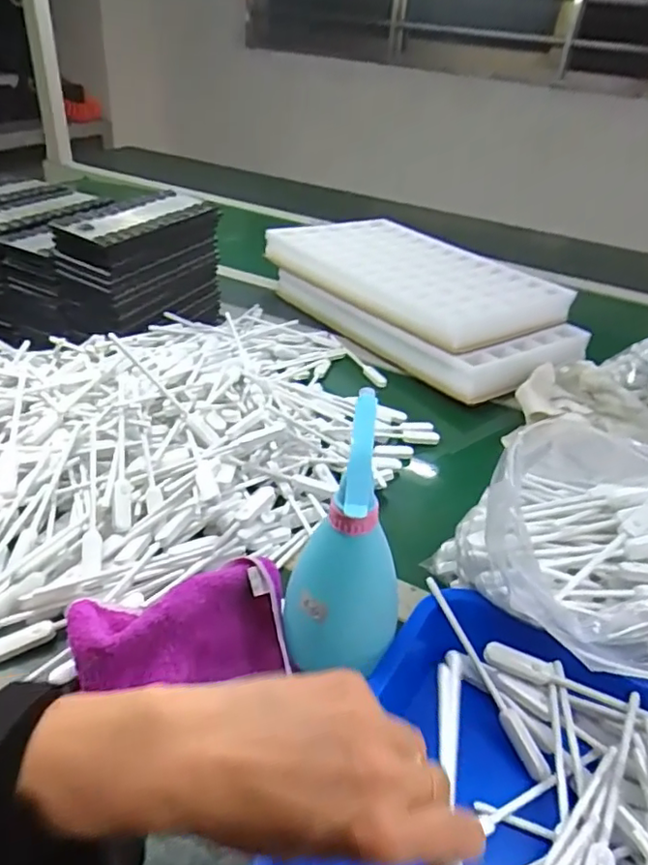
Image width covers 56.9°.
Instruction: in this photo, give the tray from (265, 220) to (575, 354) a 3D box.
[{"bbox_3d":[0.132,-0.247,0.933,0.286,0.040,0.408,-21,42,-32],"label":"tray"}]

